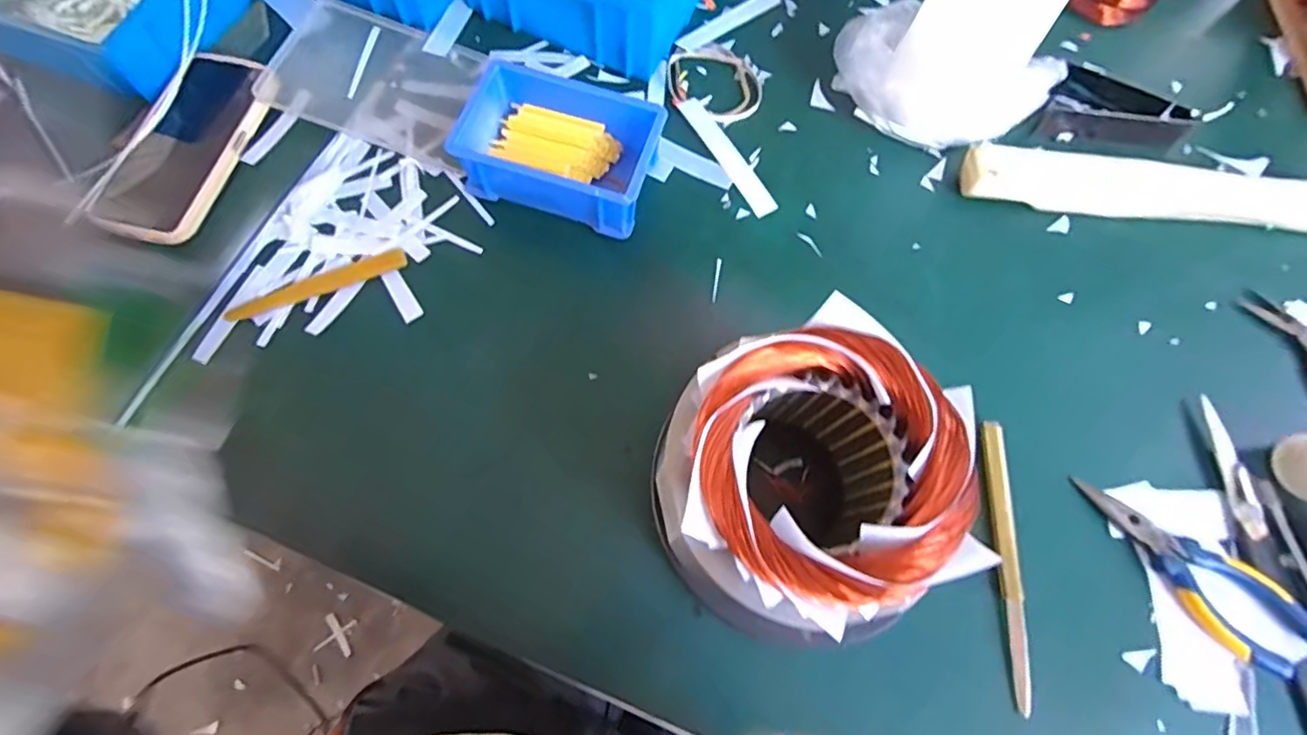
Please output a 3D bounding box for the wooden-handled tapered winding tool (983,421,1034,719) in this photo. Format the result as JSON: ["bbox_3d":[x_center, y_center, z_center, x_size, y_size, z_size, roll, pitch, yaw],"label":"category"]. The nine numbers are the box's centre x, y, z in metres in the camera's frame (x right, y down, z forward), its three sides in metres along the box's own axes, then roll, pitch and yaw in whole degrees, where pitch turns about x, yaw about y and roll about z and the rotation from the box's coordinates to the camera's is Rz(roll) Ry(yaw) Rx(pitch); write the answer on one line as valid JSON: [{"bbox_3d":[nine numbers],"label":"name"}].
[{"bbox_3d":[0.237,0.127,0.400,0.016,0.006,0.182,7,71,0],"label":"wooden-handled tapered winding tool"}]

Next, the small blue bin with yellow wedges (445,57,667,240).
[{"bbox_3d":[-0.071,-0.177,0.474,0.149,0.050,0.114,18,71,3],"label":"small blue bin with yellow wedges"}]

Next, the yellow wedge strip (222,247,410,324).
[{"bbox_3d":[-0.250,-0.063,0.447,0.129,0.007,0.020,-21,73,-9],"label":"yellow wedge strip"}]

